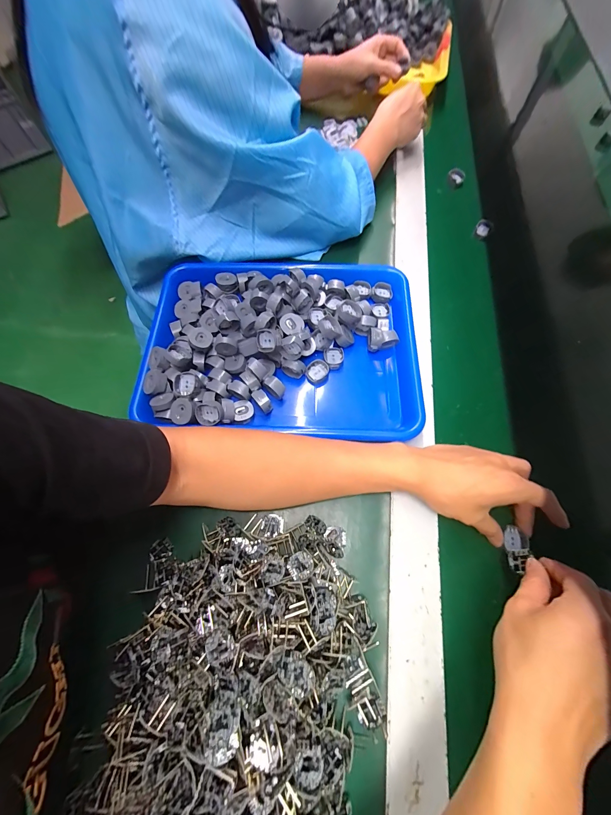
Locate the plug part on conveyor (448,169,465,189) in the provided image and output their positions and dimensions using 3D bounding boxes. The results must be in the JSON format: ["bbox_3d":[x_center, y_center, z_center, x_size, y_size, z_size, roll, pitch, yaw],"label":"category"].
[{"bbox_3d":[0.268,-0.406,0.530,0.029,0.019,0.031,21,70,8],"label":"plug part on conveyor"}]

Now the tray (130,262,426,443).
[{"bbox_3d":[-0.029,-0.084,0.375,0.336,0.047,0.249,2,68,1],"label":"tray"}]

